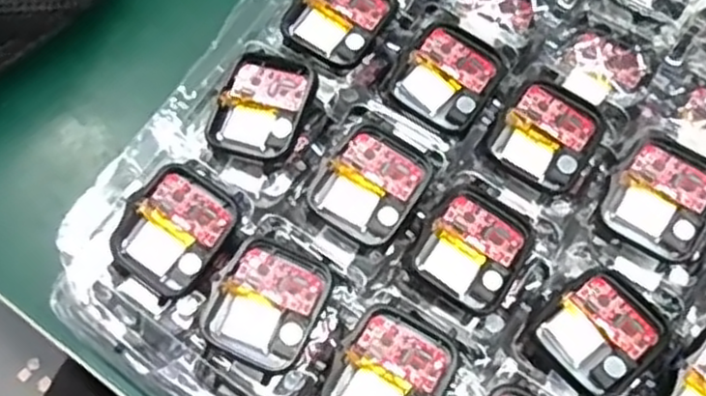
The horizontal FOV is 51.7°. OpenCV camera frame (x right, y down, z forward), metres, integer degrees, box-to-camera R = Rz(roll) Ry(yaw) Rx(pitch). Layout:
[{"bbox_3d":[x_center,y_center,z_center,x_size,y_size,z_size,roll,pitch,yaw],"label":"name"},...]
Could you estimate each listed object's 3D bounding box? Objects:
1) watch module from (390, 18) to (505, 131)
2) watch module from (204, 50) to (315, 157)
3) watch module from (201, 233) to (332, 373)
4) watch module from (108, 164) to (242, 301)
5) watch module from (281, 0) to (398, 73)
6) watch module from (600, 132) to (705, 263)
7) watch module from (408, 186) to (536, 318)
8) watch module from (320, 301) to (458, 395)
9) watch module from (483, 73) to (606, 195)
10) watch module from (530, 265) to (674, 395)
[{"bbox_3d":[0.038,-0.049,0.294,0.036,0.006,0.041,33,73,11],"label":"watch module"},{"bbox_3d":[-0.035,-0.037,0.283,0.037,0.009,0.041,21,71,8],"label":"watch module"},{"bbox_3d":[-0.030,0.036,0.256,0.037,0.005,0.044,28,72,10],"label":"watch module"},{"bbox_3d":[-0.064,0.012,0.268,0.038,0.012,0.043,36,73,12],"label":"watch module"},{"bbox_3d":[-0.005,-0.077,0.301,0.035,0.006,0.047,32,72,11],"label":"watch module"},{"bbox_3d":[0.117,0.000,0.275,0.037,0.013,0.041,33,73,11],"label":"watch module"},{"bbox_3d":[0.045,0.018,0.267,0.036,0.005,0.041,34,73,12],"label":"watch module"},{"bbox_3d":[0.013,0.061,0.248,0.036,0.006,0.043,32,72,11],"label":"watch module"},{"bbox_3d":[0.077,-0.026,0.286,0.036,0.009,0.046,34,73,12],"label":"watch module"},{"bbox_3d":[0.088,0.047,0.258,0.044,0.011,0.036,-36,74,-13],"label":"watch module"}]

